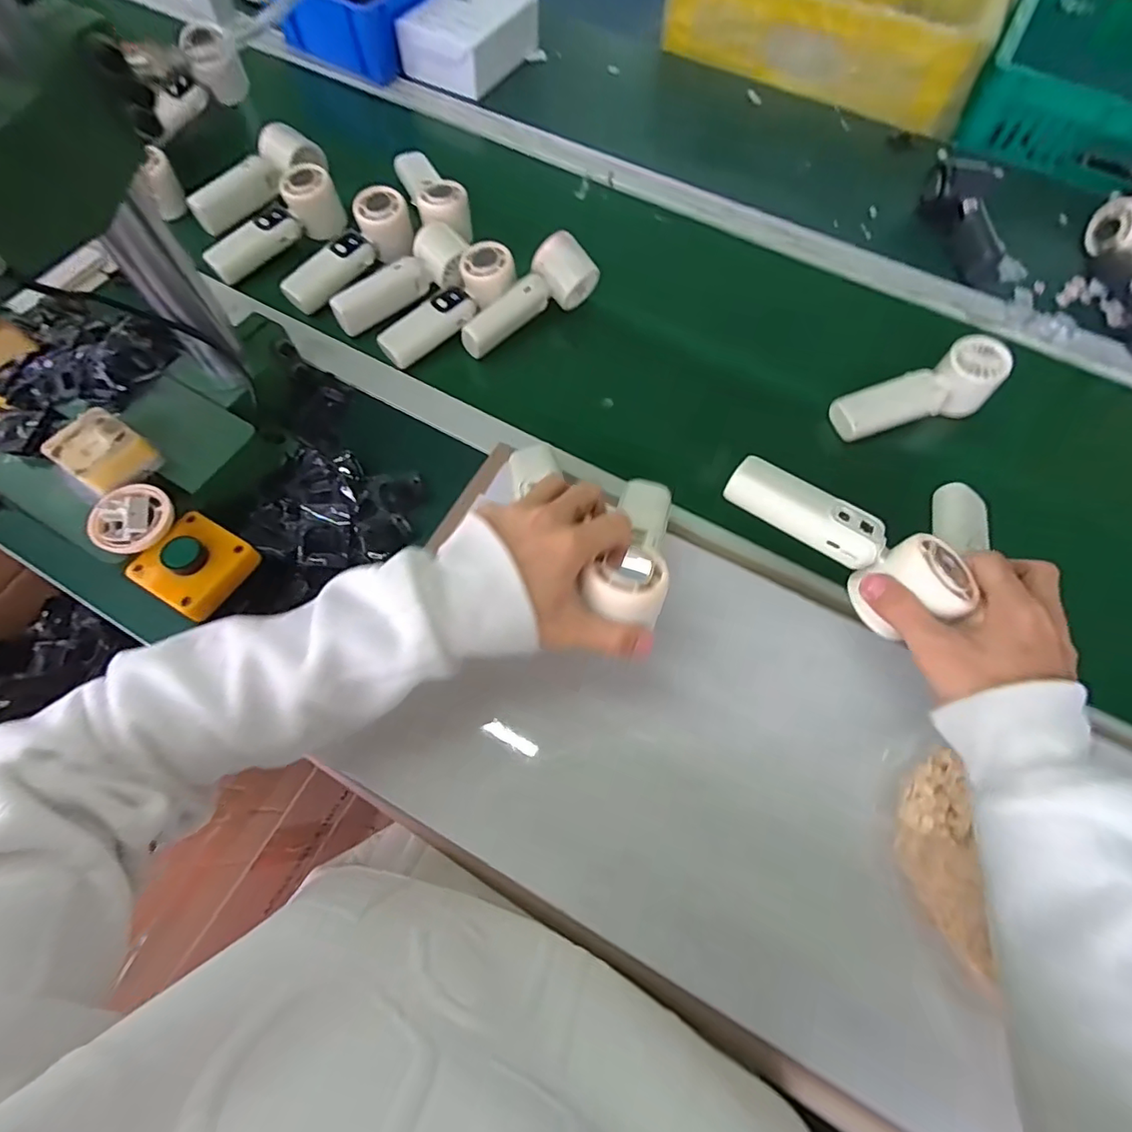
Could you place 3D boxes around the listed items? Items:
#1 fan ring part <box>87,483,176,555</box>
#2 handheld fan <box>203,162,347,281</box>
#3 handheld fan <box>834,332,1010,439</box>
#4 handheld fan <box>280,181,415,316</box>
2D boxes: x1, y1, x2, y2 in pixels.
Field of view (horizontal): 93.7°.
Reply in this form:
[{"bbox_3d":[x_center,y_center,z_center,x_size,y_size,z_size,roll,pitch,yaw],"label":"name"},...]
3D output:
[{"bbox_3d":[-0.333,-0.038,0.409,0.050,0.018,0.054,-19,69,-10],"label":"fan ring part"},{"bbox_3d":[-0.332,-0.385,0.599,0.057,0.056,0.163,42,71,14],"label":"handheld fan"},{"bbox_3d":[0.351,-0.171,0.534,0.167,0.039,0.057,-20,69,4],"label":"handheld fan"},{"bbox_3d":[-0.236,-0.344,0.575,0.047,0.054,0.164,38,71,13],"label":"handheld fan"}]

